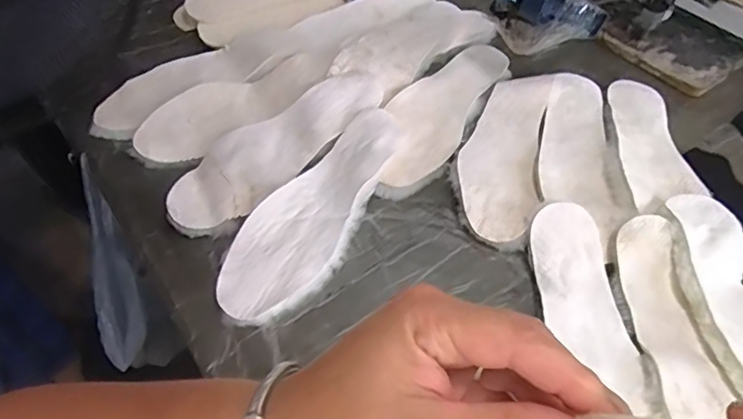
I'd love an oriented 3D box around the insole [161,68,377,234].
[{"bbox_3d":[-0.104,-0.078,0.619,0.089,0.018,0.275,36,60,24],"label":"insole"}]

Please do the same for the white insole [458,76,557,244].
[{"bbox_3d":[0.152,-0.072,0.633,0.085,0.012,0.251,12,53,8],"label":"white insole"}]

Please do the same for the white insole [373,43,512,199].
[{"bbox_3d":[0.085,-0.123,0.679,0.095,0.023,0.294,28,57,19],"label":"white insole"}]

